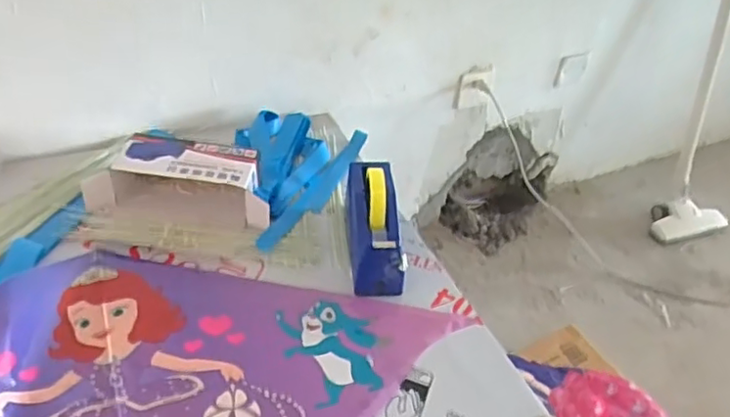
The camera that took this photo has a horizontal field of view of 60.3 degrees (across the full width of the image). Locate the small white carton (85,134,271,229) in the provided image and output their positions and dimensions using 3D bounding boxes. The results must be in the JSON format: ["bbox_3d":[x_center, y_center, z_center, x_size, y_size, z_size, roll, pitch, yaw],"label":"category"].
[{"bbox_3d":[-0.280,-0.039,0.990,0.277,0.072,0.141,9,40,2],"label":"small white carton"}]

